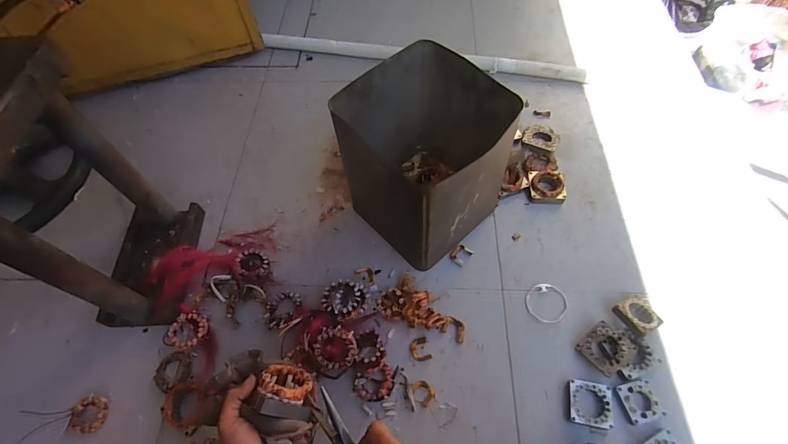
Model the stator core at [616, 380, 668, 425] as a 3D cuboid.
[{"bbox_3d":[0.408,0.296,0.642,0.057,0.009,0.059,-11,60,-4],"label":"stator core"}]

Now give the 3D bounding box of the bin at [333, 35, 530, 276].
[{"bbox_3d":[0.056,-0.112,0.731,0.246,0.293,0.262,-40,66,-19],"label":"bin"}]

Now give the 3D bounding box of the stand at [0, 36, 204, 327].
[{"bbox_3d":[-0.478,-0.018,0.609,0.132,0.443,0.246,2,60,4],"label":"stand"}]

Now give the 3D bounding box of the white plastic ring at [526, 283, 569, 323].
[{"bbox_3d":[0.293,0.153,0.741,0.078,0.006,0.076,-1,59,2],"label":"white plastic ring"}]

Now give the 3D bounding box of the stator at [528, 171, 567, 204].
[{"bbox_3d":[0.337,-0.077,0.857,0.081,0.025,0.074,5,60,5],"label":"stator"}]

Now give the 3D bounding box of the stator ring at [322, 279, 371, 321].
[{"bbox_3d":[-0.087,0.141,0.701,0.083,0.037,0.072,1,61,3],"label":"stator ring"}]

